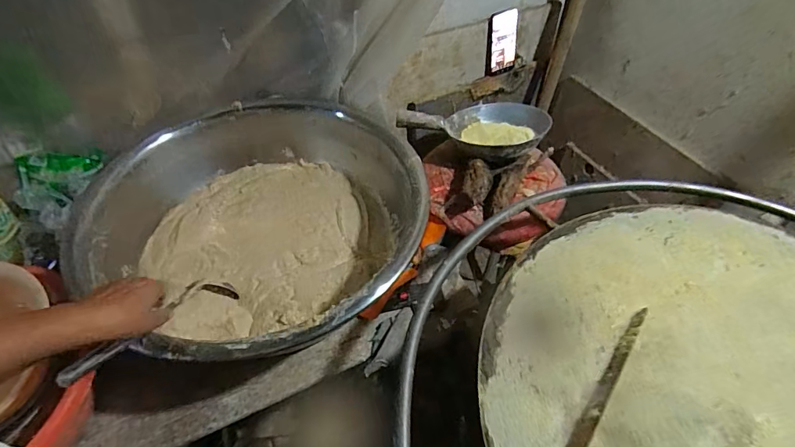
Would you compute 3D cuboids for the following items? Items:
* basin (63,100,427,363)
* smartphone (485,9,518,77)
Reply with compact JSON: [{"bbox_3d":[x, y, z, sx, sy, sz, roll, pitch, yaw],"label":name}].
[{"bbox_3d":[-0.240,-0.013,0.845,0.577,0.159,0.575,0,47,0],"label":"basin"},{"bbox_3d":[0.264,-0.456,1.134,0.089,0.155,0.015,-16,39,-14],"label":"smartphone"}]

